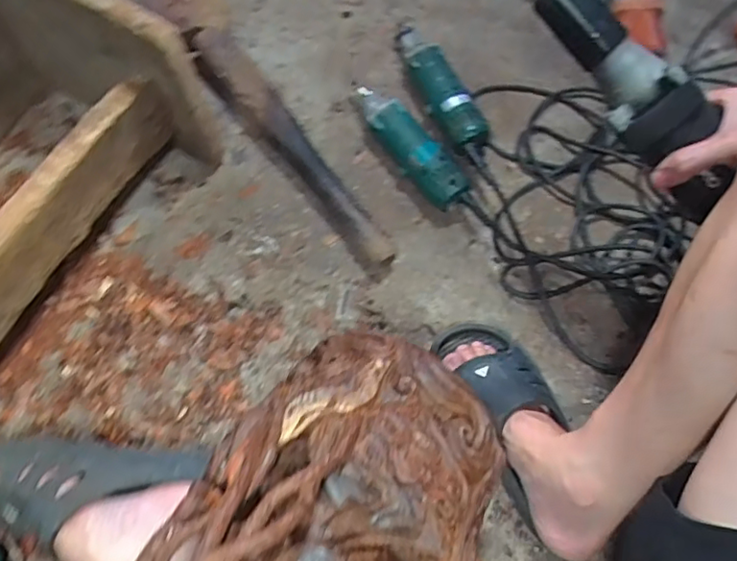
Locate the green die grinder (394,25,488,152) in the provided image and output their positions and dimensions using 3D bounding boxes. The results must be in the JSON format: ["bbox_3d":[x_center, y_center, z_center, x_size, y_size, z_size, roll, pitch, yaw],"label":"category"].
[{"bbox_3d":[0.089,-0.253,0.771,0.056,0.045,0.200,-23,70,-9],"label":"green die grinder"}]

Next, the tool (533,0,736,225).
[{"bbox_3d":[0.191,-0.178,0.476,0.054,0.066,0.274,-33,82,-12],"label":"tool"}]

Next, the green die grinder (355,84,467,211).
[{"bbox_3d":[0.045,-0.169,0.740,0.053,0.049,0.204,-31,70,-12],"label":"green die grinder"}]

